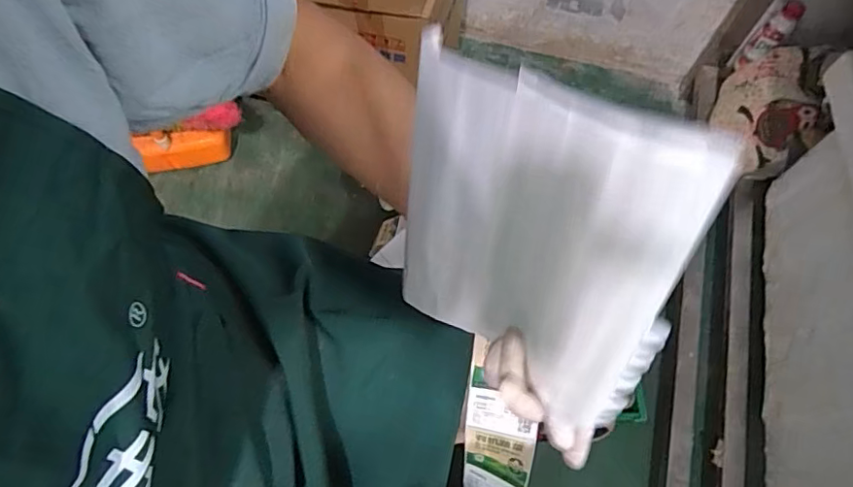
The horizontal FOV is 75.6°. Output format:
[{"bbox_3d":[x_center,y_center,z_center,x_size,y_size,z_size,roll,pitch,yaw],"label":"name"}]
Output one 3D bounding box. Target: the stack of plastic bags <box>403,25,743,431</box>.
[{"bbox_3d":[0.058,0.009,0.309,0.161,0.210,0.020,32,53,20],"label":"stack of plastic bags"}]

